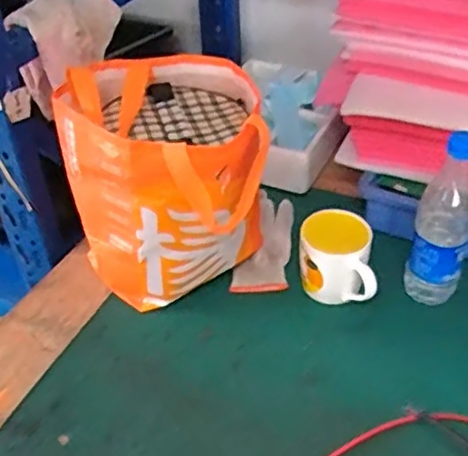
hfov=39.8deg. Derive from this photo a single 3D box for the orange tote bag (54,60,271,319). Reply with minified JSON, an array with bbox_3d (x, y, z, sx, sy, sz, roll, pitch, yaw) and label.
[{"bbox_3d":[-0.081,-0.050,0.808,0.233,0.244,0.207,-9,42,-7],"label":"orange tote bag"}]

